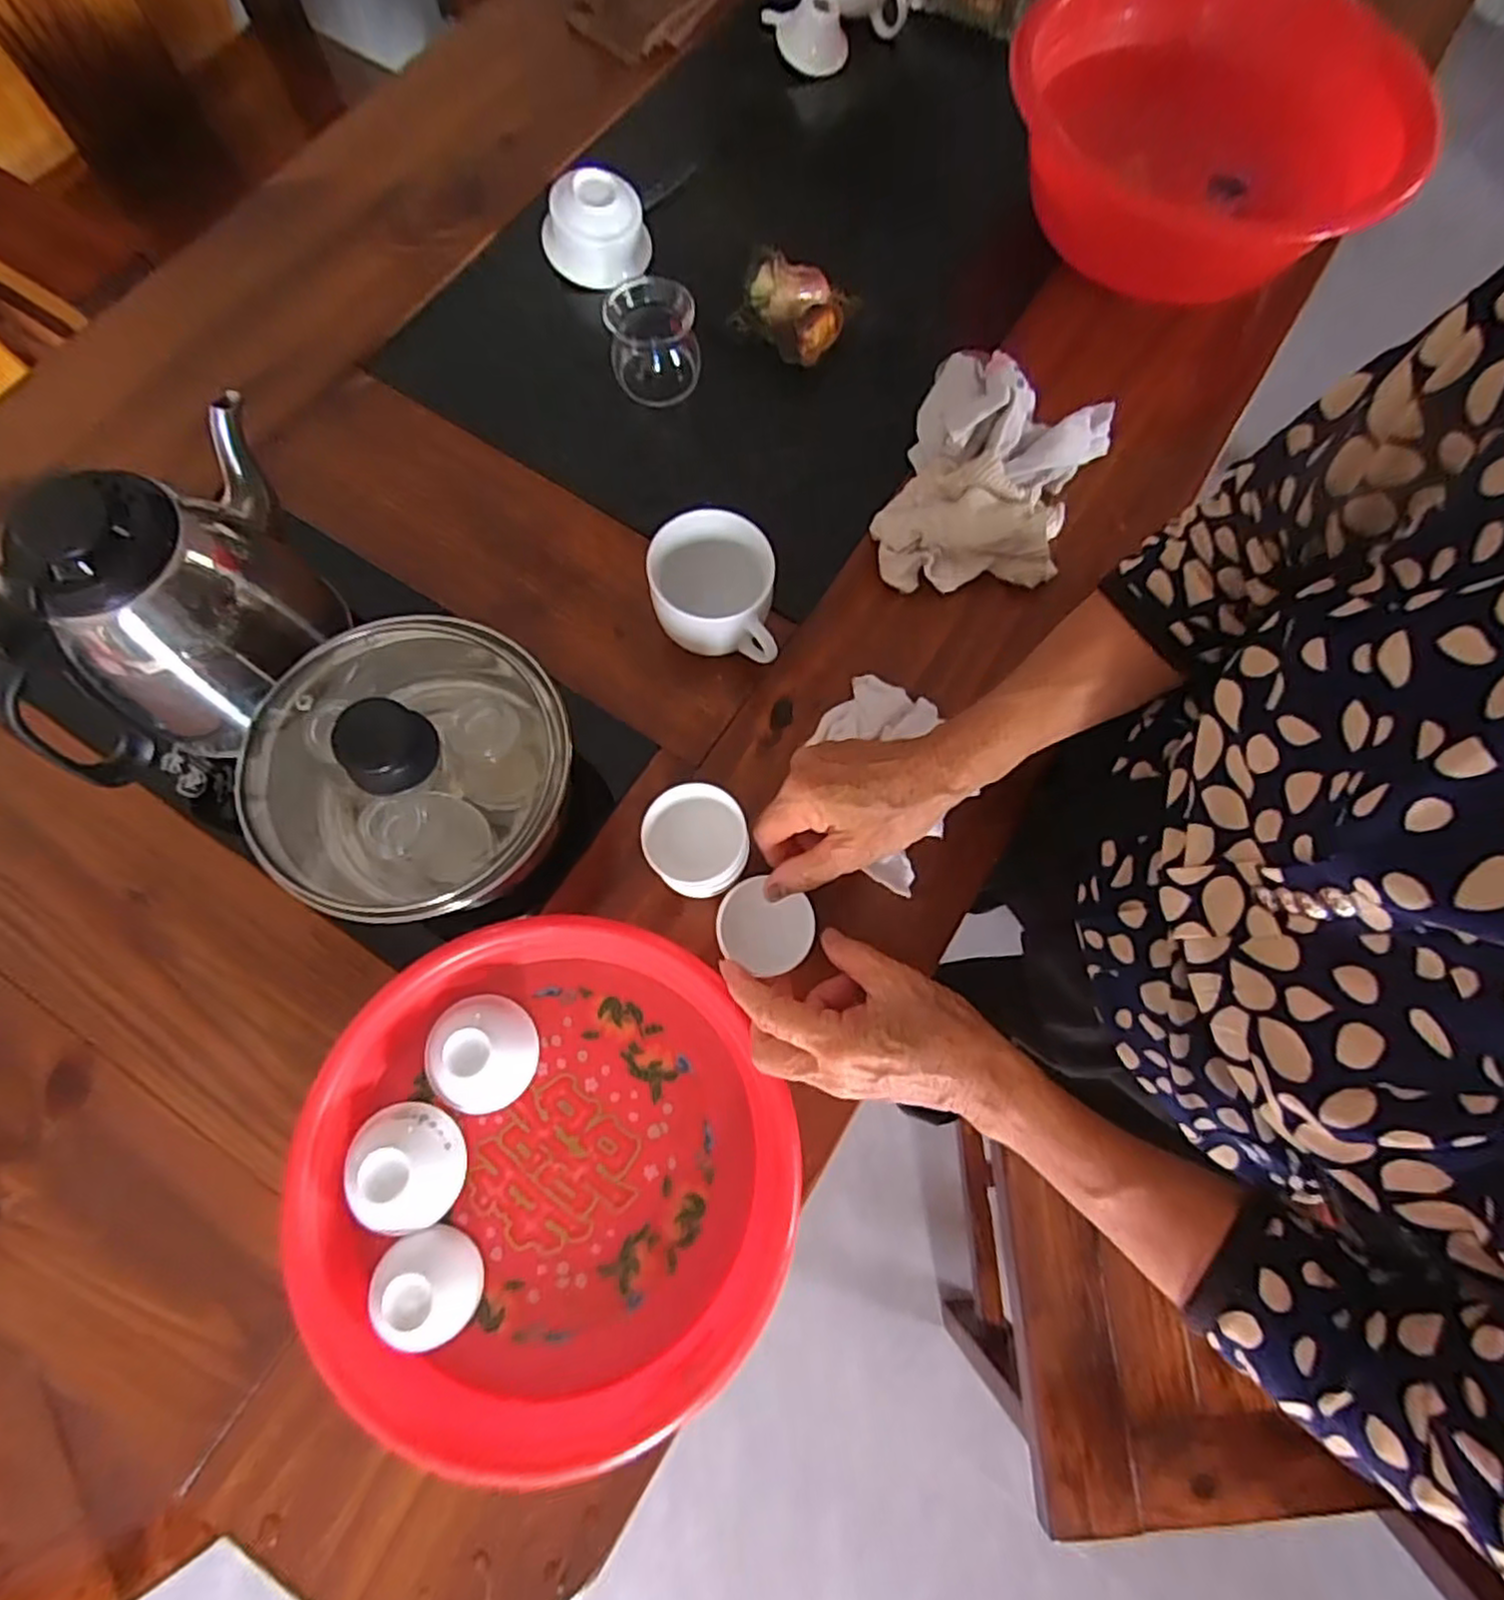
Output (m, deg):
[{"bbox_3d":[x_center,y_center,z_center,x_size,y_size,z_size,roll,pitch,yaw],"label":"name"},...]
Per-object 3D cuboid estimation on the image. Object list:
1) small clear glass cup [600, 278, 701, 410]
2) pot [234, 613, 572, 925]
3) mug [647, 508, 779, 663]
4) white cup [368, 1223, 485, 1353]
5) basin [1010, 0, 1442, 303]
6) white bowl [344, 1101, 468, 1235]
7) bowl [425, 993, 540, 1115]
[{"bbox_3d":[-0.072,-0.337,0.541,0.065,0.056,0.056,0,73,-1],"label":"small clear glass cup"},{"bbox_3d":[-0.183,-0.021,0.403,0.145,0.125,0.153,0,73,-1],"label":"pot"},{"bbox_3d":[-0.024,-0.127,0.467,0.073,0.067,0.082,-2,73,-2],"label":"mug"},{"bbox_3d":[-0.164,0.247,0.371,0.050,0.025,0.049,0,73,-1],"label":"white cup"},{"bbox_3d":[0.352,-0.532,0.592,0.282,0.101,0.282,0,73,-1],"label":"basin"},{"bbox_3d":[-0.180,0.192,0.383,0.057,0.034,0.058,0,73,-1],"label":"white bowl"},{"bbox_3d":[-0.150,0.139,0.405,0.057,0.025,0.060,0,73,-1],"label":"bowl"}]

